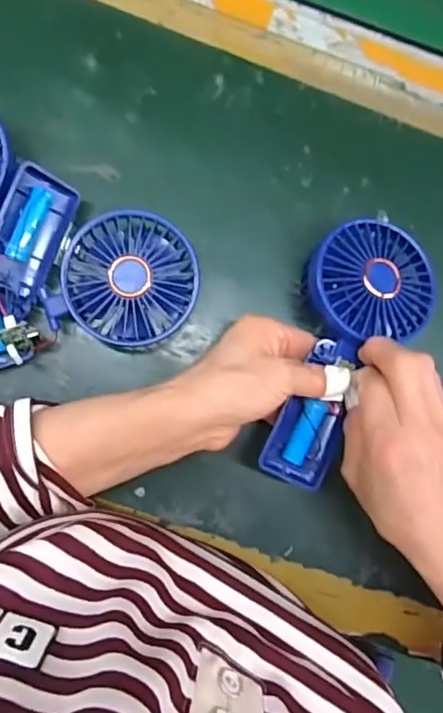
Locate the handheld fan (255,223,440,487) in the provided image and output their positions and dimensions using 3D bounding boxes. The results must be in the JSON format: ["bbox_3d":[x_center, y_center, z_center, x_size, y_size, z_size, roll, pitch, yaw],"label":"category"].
[{"bbox_3d":[0.082,-0.002,0.375,0.083,0.037,0.182,22,89,-3],"label":"handheld fan"}]

